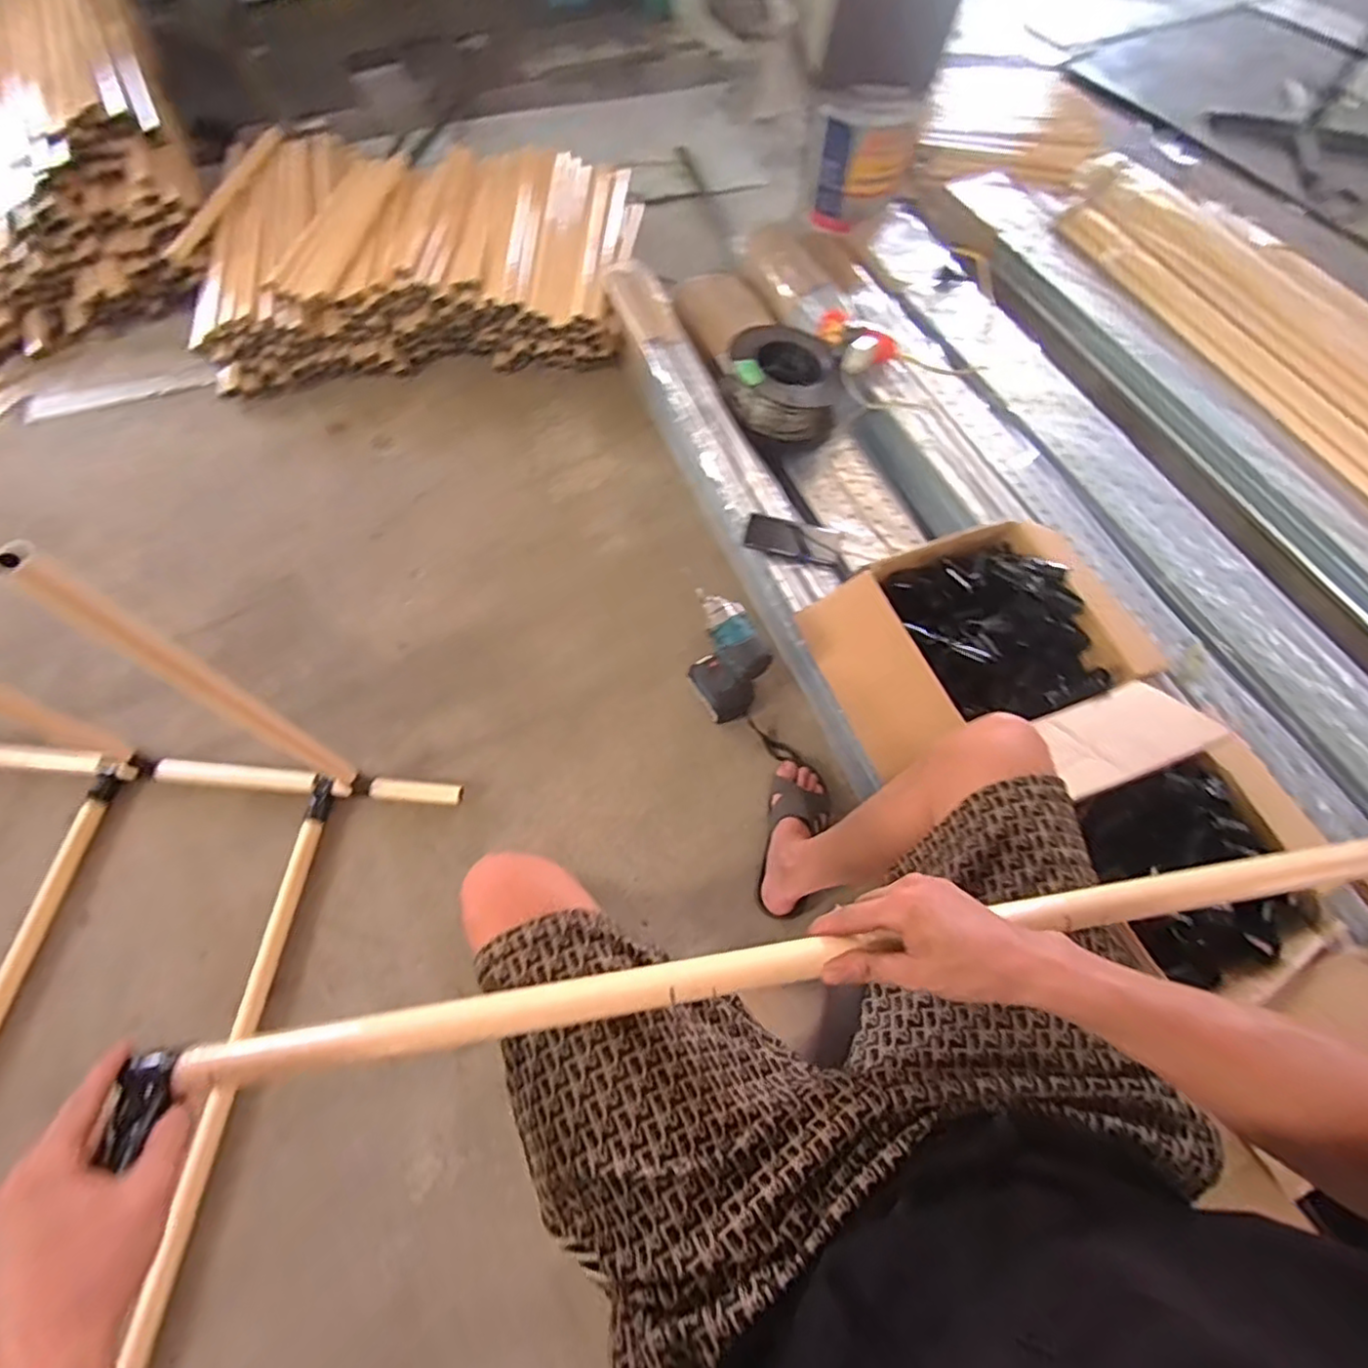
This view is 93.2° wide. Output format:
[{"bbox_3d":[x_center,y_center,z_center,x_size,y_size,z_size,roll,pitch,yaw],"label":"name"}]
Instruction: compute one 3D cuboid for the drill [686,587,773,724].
[{"bbox_3d":[0.061,-0.036,1.043,0.064,0.244,0.155,-27,68,-15],"label":"drill"}]

